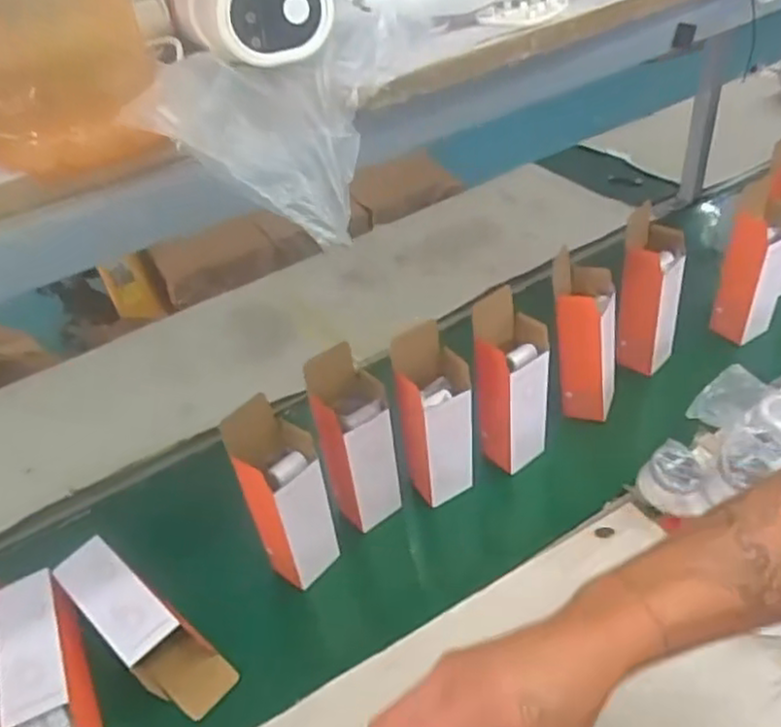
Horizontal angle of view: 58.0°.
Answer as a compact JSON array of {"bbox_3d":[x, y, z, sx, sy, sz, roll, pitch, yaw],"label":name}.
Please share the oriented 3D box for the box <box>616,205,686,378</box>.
[{"bbox_3d":[0.354,-0.091,0.972,0.087,0.208,0.064,7,42,18],"label":"box"}]

